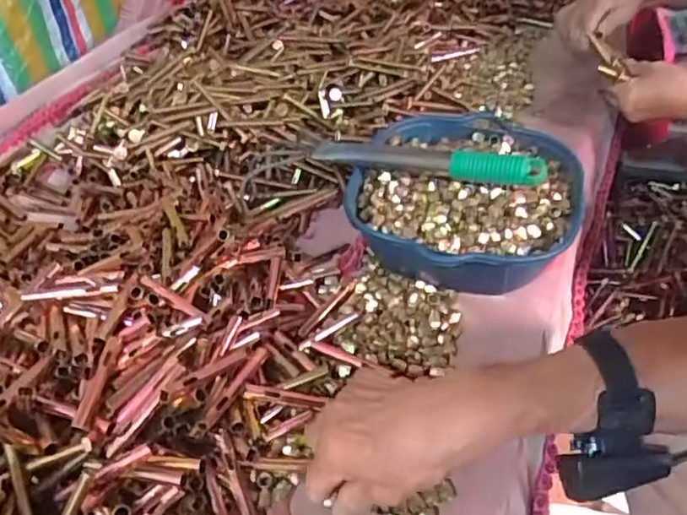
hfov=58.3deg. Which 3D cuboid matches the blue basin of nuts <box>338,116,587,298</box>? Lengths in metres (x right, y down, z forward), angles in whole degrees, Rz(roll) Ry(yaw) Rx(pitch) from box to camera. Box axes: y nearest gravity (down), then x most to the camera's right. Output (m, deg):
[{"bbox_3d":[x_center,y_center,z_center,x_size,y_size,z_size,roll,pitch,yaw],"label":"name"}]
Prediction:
[{"bbox_3d":[0.135,-0.073,0.663,0.231,0.106,0.272,10,45,20],"label":"blue basin of nuts"}]

